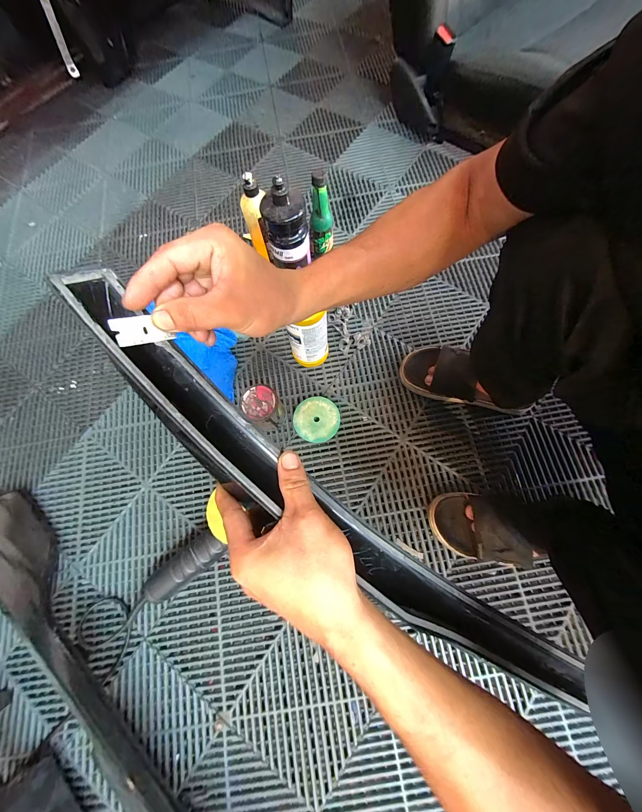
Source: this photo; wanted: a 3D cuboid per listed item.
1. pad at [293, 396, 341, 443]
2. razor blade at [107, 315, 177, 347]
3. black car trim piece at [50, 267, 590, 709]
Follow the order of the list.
[{"bbox_3d":[-0.009,0.032,0.614,0.096,0.033,0.097,36,79,11],"label":"pad"},{"bbox_3d":[-0.136,-0.059,0.214,0.039,0.004,0.020,-18,110,-26],"label":"razor blade"},{"bbox_3d":[0.036,0.114,0.257,0.574,0.057,0.064,40,79,-10],"label":"black car trim piece"}]

